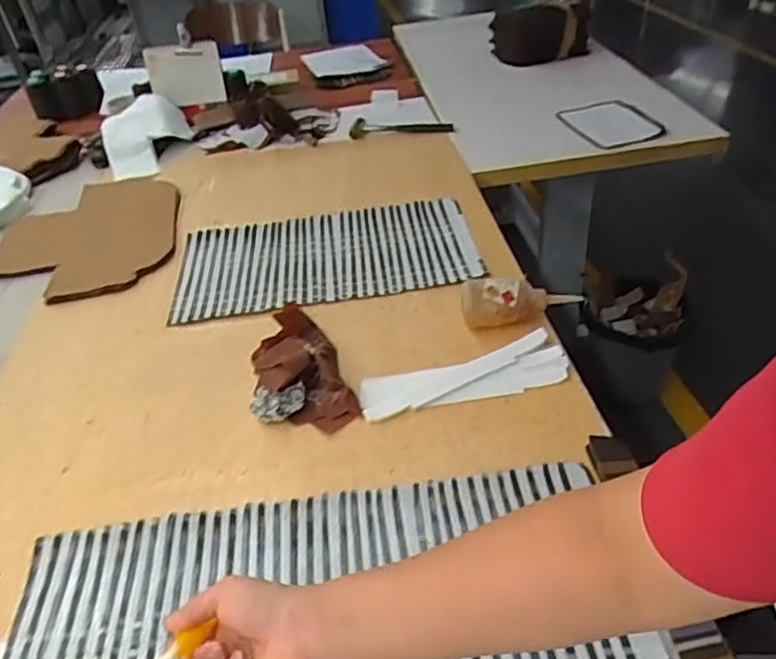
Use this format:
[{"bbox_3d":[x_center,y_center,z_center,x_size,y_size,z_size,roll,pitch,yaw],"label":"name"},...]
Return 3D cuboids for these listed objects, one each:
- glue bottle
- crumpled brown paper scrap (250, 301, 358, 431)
[{"bbox_3d":[0.186,-0.034,0.863,0.168,0.068,0.046,-4,39,3],"label":"glue bottle"},{"bbox_3d":[-0.121,0.049,0.836,0.111,0.034,0.228,-14,40,-12],"label":"crumpled brown paper scrap"}]

